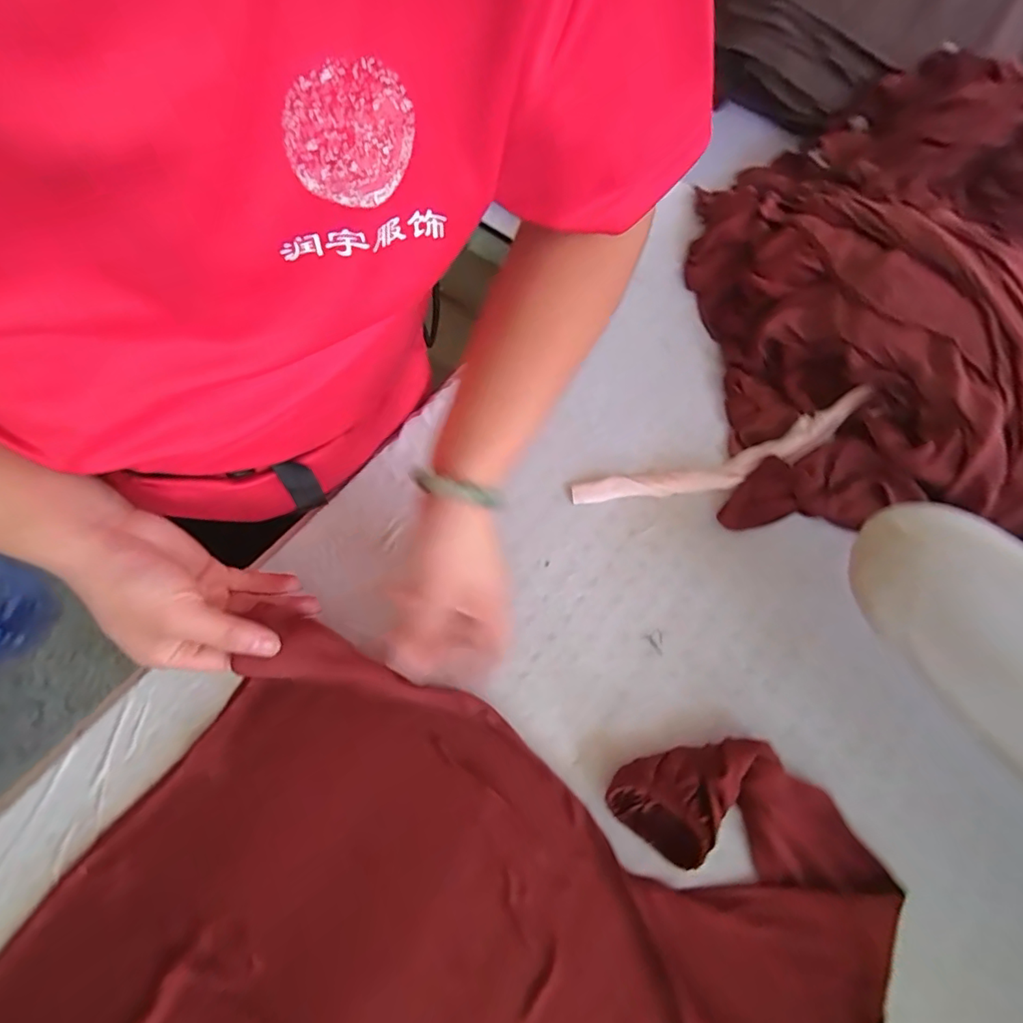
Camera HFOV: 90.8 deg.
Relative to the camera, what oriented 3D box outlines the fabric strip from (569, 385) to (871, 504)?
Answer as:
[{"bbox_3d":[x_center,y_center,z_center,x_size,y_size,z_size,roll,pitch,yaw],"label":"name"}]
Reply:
[{"bbox_3d":[0.196,-0.049,0.486,0.277,0.058,0.044,-15,68,-9],"label":"fabric strip"}]

